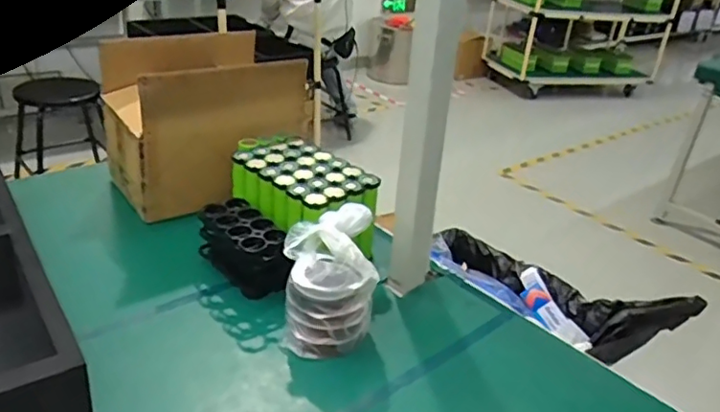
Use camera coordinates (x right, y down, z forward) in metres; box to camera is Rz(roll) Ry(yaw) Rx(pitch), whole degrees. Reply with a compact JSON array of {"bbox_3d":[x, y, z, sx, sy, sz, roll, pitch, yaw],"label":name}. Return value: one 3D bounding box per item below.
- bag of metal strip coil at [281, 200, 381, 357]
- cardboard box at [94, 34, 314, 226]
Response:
[{"bbox_3d":[-0.039,0.098,0.763,0.110,0.160,0.113,2,27,-4],"label":"bag of metal strip coil"},{"bbox_3d":[-0.274,-0.156,1.059,0.300,0.233,0.226,-16,35,-34],"label":"cardboard box"}]

